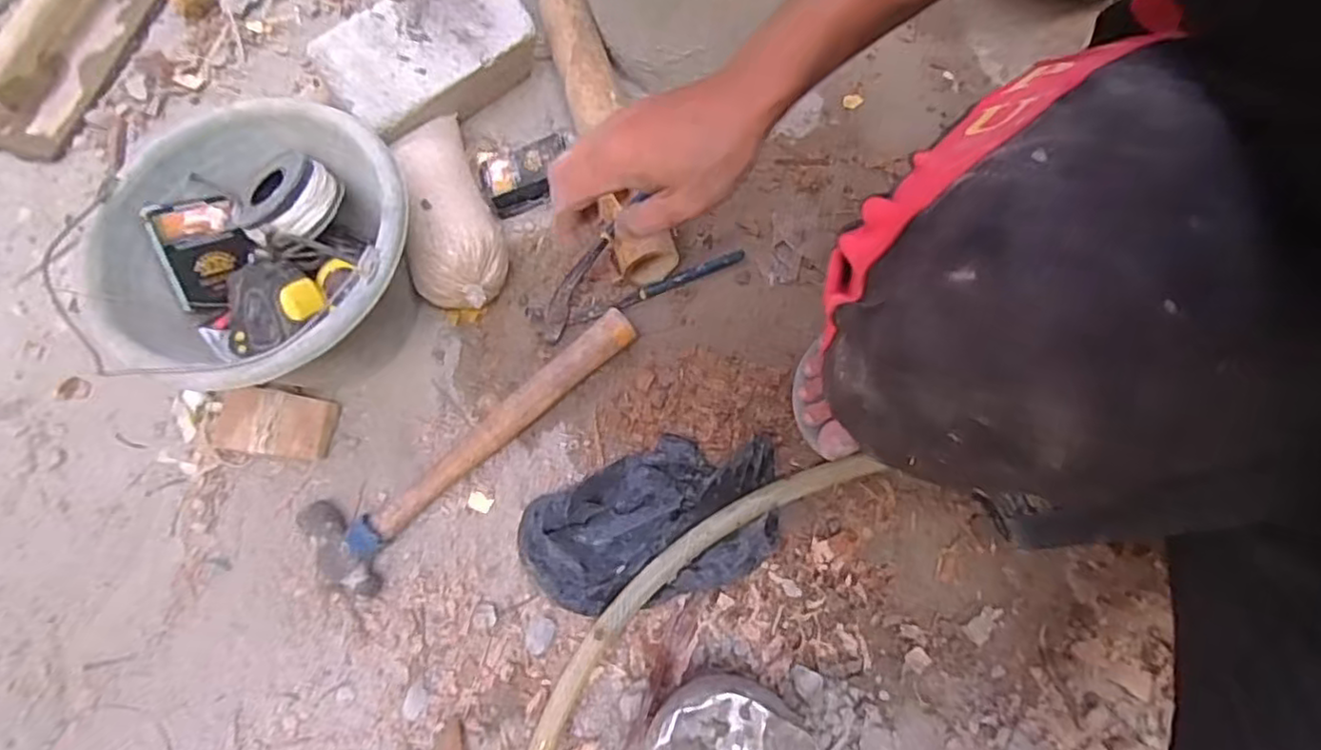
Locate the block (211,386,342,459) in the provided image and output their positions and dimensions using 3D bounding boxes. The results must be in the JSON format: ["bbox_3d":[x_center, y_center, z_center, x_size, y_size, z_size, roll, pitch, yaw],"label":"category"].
[{"bbox_3d":[-0.358,0.045,0.624,0.101,0.026,0.059,7,70,6],"label":"block"}]

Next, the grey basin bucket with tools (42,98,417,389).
[{"bbox_3d":[-0.328,-0.088,0.602,0.246,0.170,0.239,-1,69,3],"label":"grey basin bucket with tools"}]

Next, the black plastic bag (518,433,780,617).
[{"bbox_3d":[-0.002,0.125,0.567,0.221,0.042,0.132,-26,70,-6],"label":"black plastic bag"}]

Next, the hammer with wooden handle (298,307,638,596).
[{"bbox_3d":[-0.171,0.049,0.610,0.089,0.035,0.335,42,77,17],"label":"hammer with wooden handle"}]

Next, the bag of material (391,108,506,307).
[{"bbox_3d":[-0.205,-0.168,0.658,0.086,0.086,0.215,-13,69,-2],"label":"bag of material"}]

